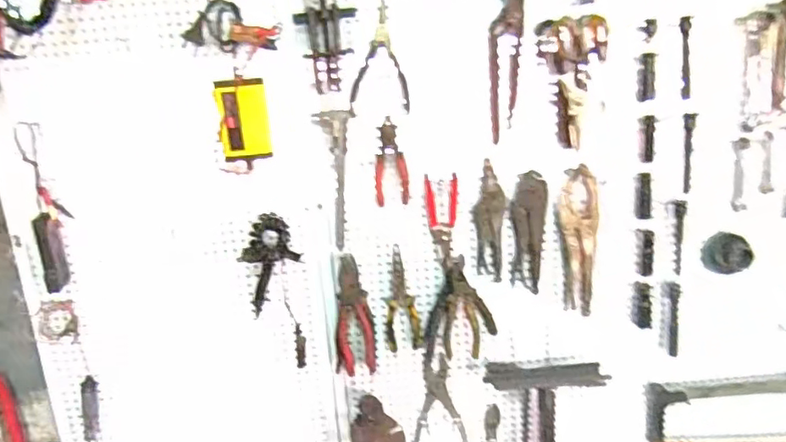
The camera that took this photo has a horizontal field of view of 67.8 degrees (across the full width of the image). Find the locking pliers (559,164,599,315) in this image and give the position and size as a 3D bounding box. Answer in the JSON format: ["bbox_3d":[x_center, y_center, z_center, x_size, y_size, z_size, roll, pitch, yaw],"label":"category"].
[{"bbox_3d":[0.309,0.036,0.977,0.055,0.244,0.038,2,17,20],"label":"locking pliers"}]

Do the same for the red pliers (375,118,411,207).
[{"bbox_3d":[-0.004,-0.094,0.946,0.053,0.137,0.015,-3,16,2],"label":"red pliers"}]

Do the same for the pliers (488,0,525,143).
[{"bbox_3d":[0.177,-0.245,0.902,0.055,0.220,0.023,-4,16,-1],"label":"pliers"}]

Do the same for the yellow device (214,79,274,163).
[{"bbox_3d":[-0.230,-0.155,0.905,0.071,0.122,0.023,-7,16,-12],"label":"yellow device"}]

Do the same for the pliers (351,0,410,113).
[{"bbox_3d":[-0.024,-0.250,0.893,0.089,0.162,0.008,-5,16,-2],"label":"pliers"}]

